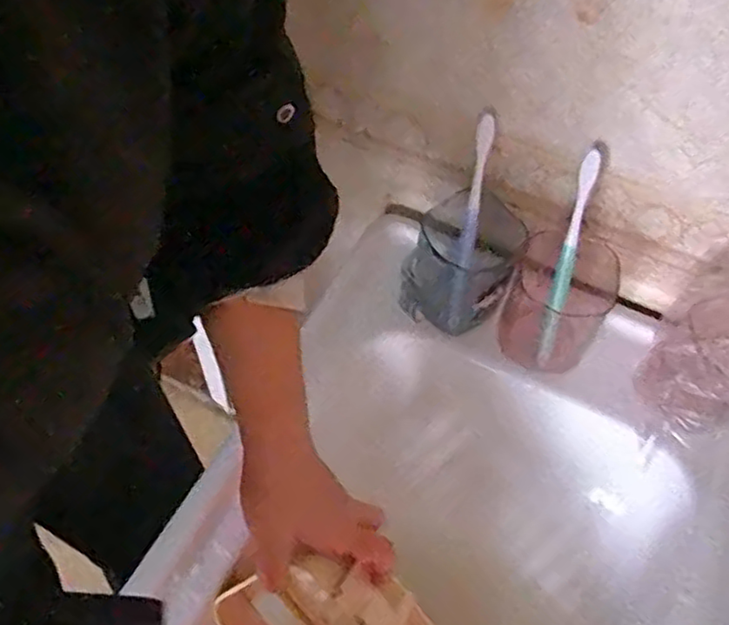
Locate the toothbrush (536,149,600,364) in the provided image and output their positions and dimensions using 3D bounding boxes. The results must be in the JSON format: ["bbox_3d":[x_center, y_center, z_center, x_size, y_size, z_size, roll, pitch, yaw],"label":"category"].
[{"bbox_3d":[0.160,-0.041,0.530,0.012,0.169,0.016,10,19,4],"label":"toothbrush"}]

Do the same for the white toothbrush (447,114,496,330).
[{"bbox_3d":[0.088,-0.072,0.557,0.013,0.177,0.017,8,20,2],"label":"white toothbrush"}]

